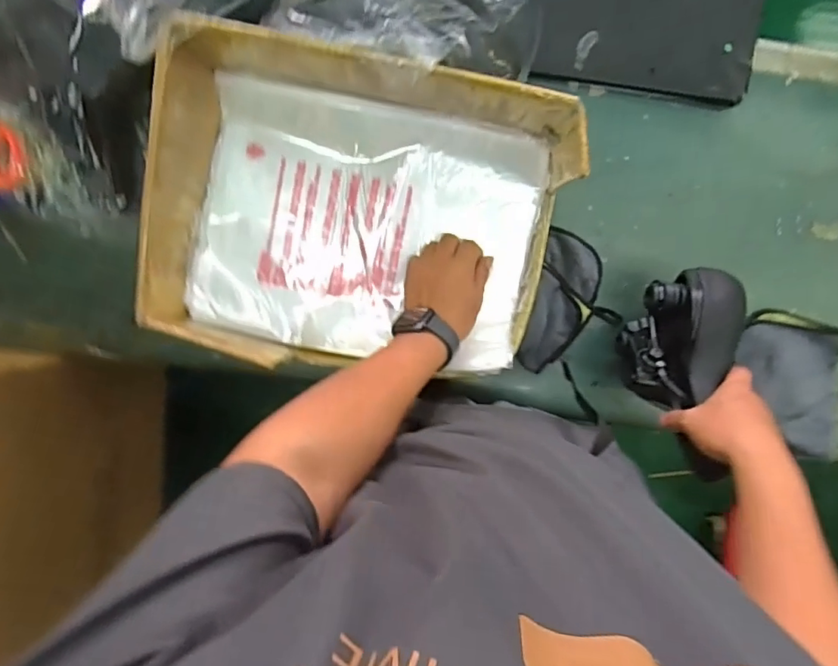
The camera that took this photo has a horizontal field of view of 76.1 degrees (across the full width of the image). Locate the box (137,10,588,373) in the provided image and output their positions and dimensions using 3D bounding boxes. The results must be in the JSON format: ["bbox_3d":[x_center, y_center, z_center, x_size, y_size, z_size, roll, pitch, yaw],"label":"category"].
[{"bbox_3d":[-0.057,-0.115,0.595,0.410,0.174,0.307,11,97,-1],"label":"box"}]

